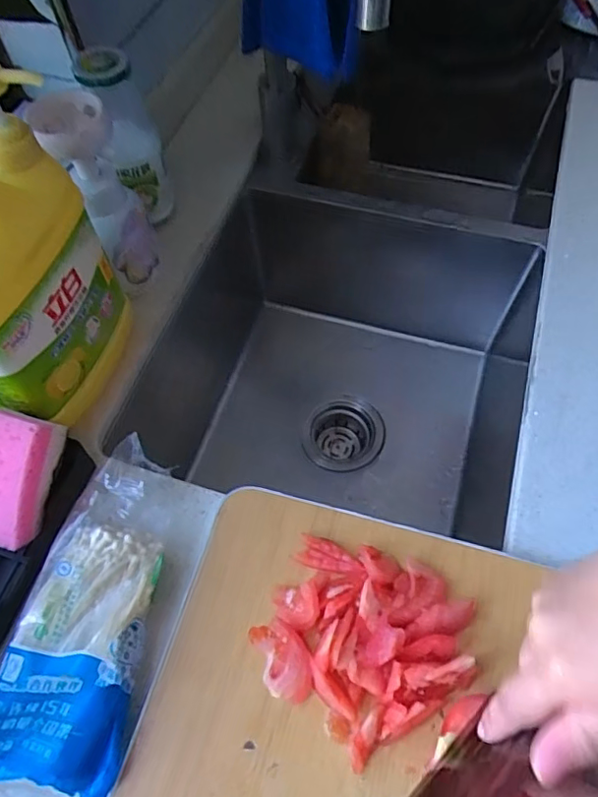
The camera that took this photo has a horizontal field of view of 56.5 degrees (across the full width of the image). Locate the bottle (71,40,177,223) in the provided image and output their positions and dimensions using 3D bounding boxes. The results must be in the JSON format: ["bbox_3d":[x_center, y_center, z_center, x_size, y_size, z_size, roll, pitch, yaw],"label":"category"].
[{"bbox_3d":[-0.165,-0.245,0.538,0.055,0.161,0.062,36,65,19],"label":"bottle"}]

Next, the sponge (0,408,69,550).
[{"bbox_3d":[-0.217,0.054,0.409,0.067,0.026,0.096,15,98,12],"label":"sponge"}]

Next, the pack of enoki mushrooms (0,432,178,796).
[{"bbox_3d":[-0.155,0.134,0.380,0.106,0.048,0.225,4,61,3],"label":"pack of enoki mushrooms"}]

